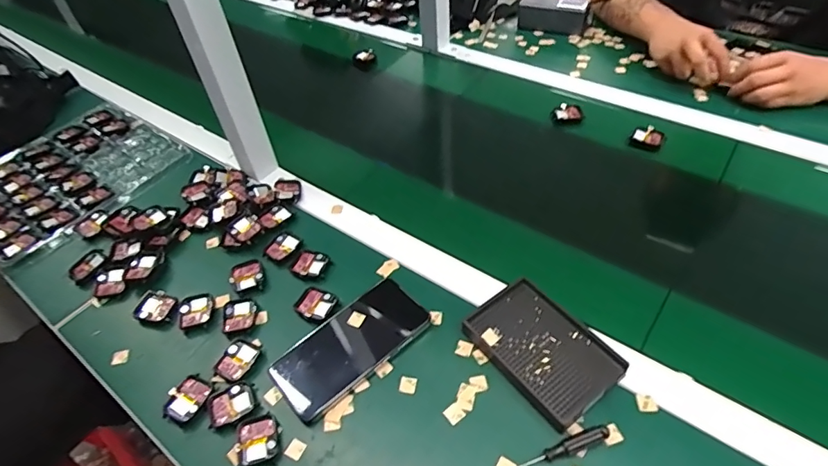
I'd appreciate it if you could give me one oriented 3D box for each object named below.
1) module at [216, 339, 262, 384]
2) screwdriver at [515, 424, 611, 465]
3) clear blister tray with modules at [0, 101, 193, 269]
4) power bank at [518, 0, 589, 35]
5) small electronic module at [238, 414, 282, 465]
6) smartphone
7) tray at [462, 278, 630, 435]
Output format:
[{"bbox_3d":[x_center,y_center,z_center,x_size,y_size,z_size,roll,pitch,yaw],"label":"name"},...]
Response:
[{"bbox_3d":[-0.184,0.131,0.497,0.033,0.005,0.043,20,53,21],"label":"module"},{"bbox_3d":[0.107,0.192,0.408,0.132,0.014,0.011,-17,49,-10],"label":"screwdriver"},{"bbox_3d":[-0.540,-0.094,0.740,0.271,0.024,0.283,29,57,27],"label":"clear blister tray with modules"},{"bbox_3d":[0.274,-0.432,0.953,0.132,0.051,0.046,11,50,15],"label":"power bank"},{"bbox_3d":[-0.143,0.191,0.443,0.036,0.008,0.042,-20,50,-12],"label":"small electronic module"},{"bbox_3d":[-0.066,0.116,0.498,0.160,0.013,0.078,-36,54,-24],"label":"smartphone"},{"bbox_3d":[0.127,0.114,0.474,0.090,0.020,0.134,-31,53,-21],"label":"tray"}]

